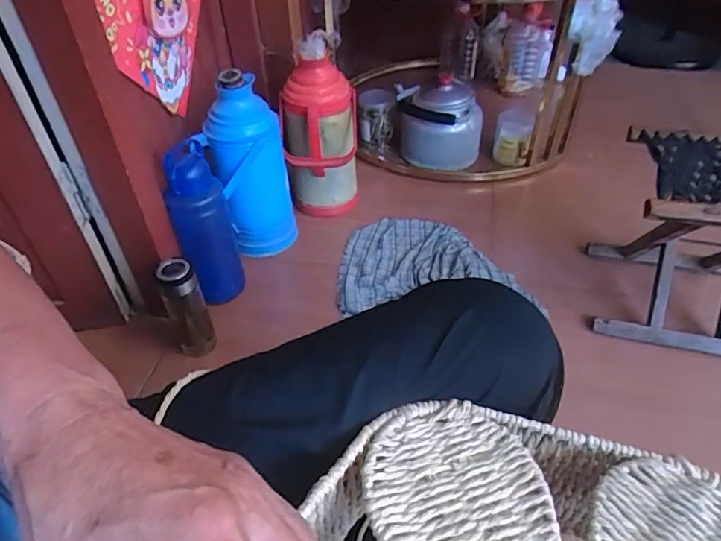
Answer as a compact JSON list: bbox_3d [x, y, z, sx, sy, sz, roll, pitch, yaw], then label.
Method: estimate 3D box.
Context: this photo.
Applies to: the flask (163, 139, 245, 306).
[{"bbox_3d":[-0.303,-0.083,0.986,0.103,0.307,0.122,-19,46,-16],"label":"flask"}]

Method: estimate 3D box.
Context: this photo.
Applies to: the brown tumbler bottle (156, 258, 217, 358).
[{"bbox_3d":[-0.304,0.077,0.907,0.066,0.200,0.055,-15,45,-12],"label":"brown tumbler bottle"}]

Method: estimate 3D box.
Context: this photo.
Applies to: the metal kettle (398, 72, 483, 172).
[{"bbox_3d":[0.224,-0.385,1.419,0.185,0.192,0.175,-27,48,-23],"label":"metal kettle"}]

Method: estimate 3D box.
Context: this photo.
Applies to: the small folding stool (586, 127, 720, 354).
[{"bbox_3d":[0.625,-0.045,0.933,0.314,0.302,0.278,9,45,13],"label":"small folding stool"}]

